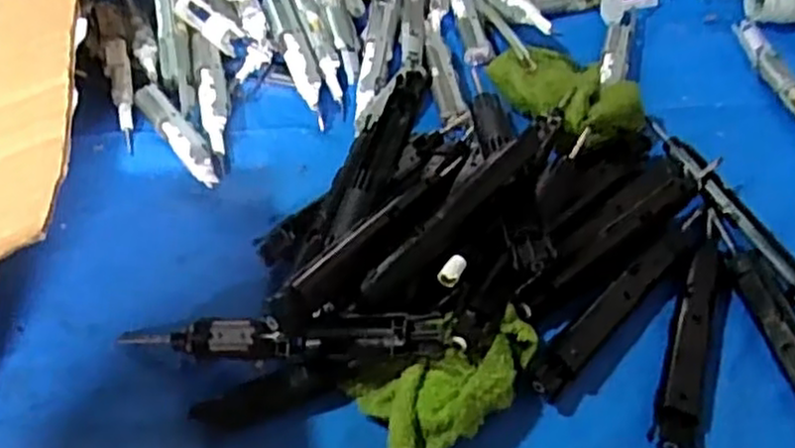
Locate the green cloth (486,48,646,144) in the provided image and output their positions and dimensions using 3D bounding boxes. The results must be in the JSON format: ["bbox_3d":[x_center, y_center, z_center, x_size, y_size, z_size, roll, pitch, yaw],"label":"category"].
[{"bbox_3d":[0.116,-0.090,0.516,0.072,0.026,0.101,-22,56,-21],"label":"green cloth"}]

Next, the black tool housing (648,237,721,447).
[{"bbox_3d":[0.159,0.058,0.409,0.025,0.012,0.142,17,52,10],"label":"black tool housing"}]

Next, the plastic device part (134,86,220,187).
[{"bbox_3d":[-0.140,-0.056,0.484,0.016,0.017,0.092,-31,59,-25],"label":"plastic device part"}]

